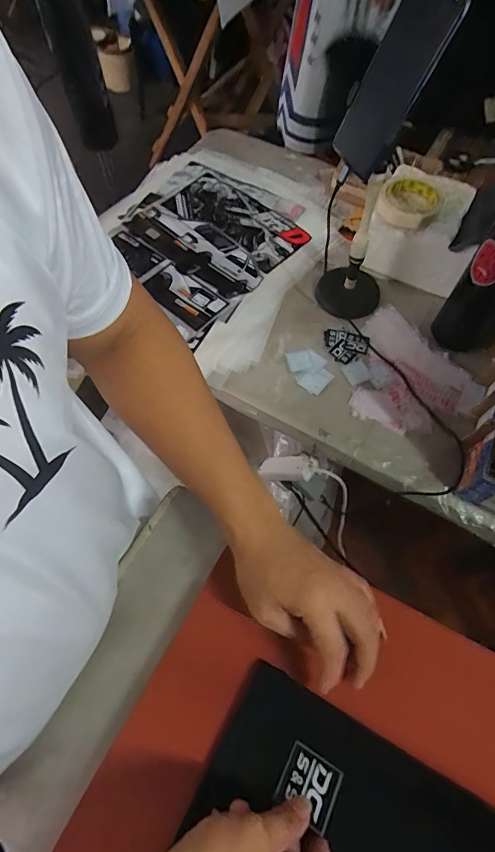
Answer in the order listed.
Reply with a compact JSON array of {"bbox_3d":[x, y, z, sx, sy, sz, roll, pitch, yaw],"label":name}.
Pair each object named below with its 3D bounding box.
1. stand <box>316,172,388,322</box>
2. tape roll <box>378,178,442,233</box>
[{"bbox_3d":[0.167,-0.261,0.624,0.105,0.191,0.090,21,65,9],"label":"stand"},{"bbox_3d":[0.252,-0.349,0.650,0.090,0.036,0.090,0,63,-1],"label":"tape roll"}]

